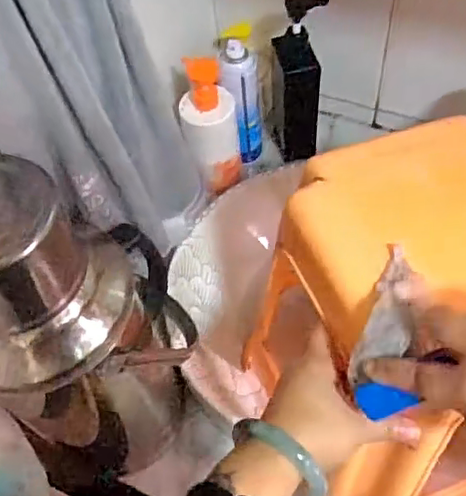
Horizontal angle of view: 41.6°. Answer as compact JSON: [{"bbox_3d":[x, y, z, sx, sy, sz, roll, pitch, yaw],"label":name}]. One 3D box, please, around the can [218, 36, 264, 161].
[{"bbox_3d":[0.010,-0.187,0.822,0.050,0.179,0.054,0,56,1],"label":"can"}]

